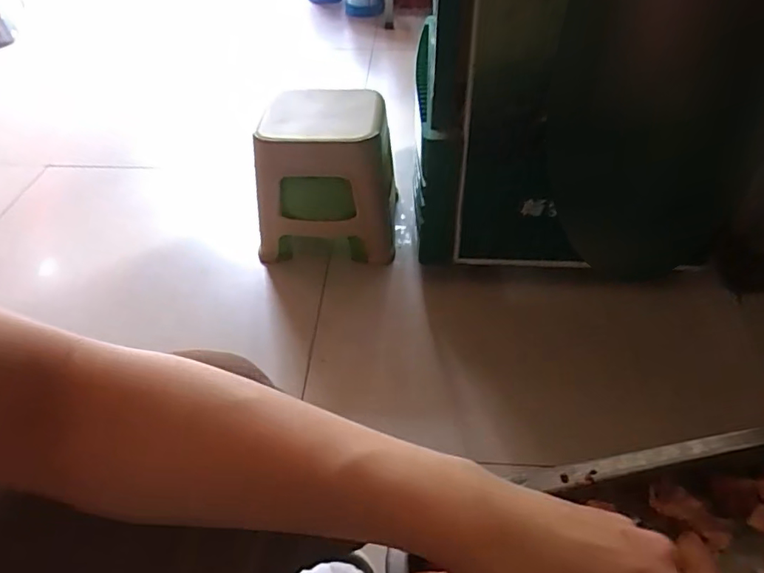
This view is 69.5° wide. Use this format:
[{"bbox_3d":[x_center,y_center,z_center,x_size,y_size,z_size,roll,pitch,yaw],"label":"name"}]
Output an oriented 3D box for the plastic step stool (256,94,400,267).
[{"bbox_3d":[-0.119,-0.226,1.112,0.263,0.258,0.257,-2,45,-2],"label":"plastic step stool"}]

